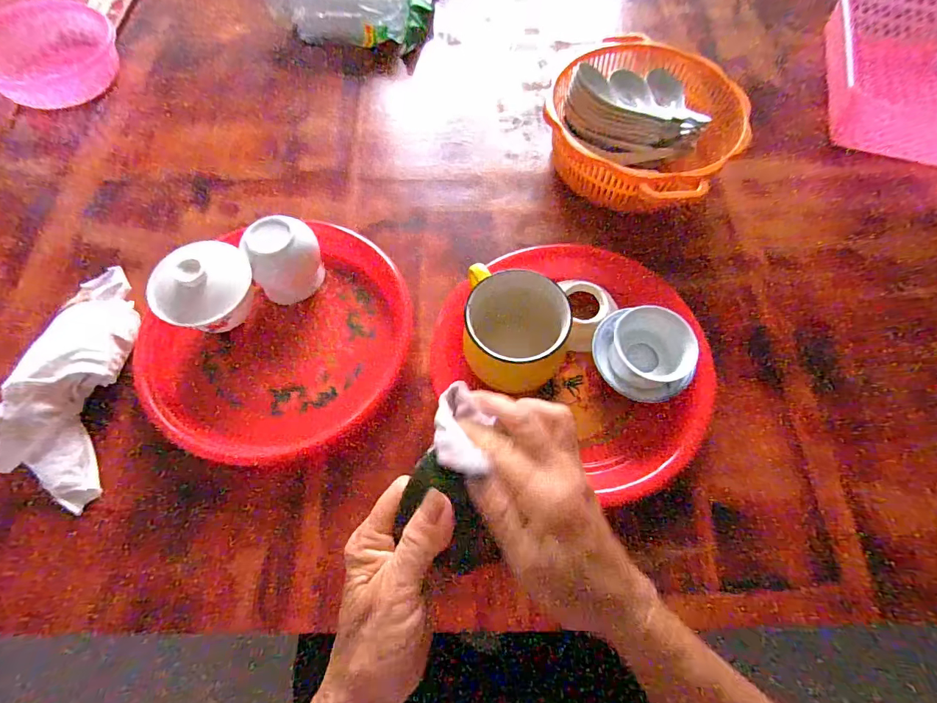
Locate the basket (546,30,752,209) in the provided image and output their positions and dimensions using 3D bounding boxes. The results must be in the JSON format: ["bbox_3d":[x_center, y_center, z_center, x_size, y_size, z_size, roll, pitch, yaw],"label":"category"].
[{"bbox_3d":[0.202,-0.256,0.521,0.214,0.087,0.250,-12,66,-6],"label":"basket"}]

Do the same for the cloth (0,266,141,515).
[{"bbox_3d":[-0.363,0.020,0.411,0.070,0.049,0.221,0,66,0],"label":"cloth"}]

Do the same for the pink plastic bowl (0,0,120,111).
[{"bbox_3d":[-0.557,-0.395,0.592,0.152,0.051,0.148,0,66,0],"label":"pink plastic bowl"}]

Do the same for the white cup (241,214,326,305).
[{"bbox_3d":[-0.180,-0.091,0.453,0.063,0.068,0.077,-25,68,-11],"label":"white cup"}]

